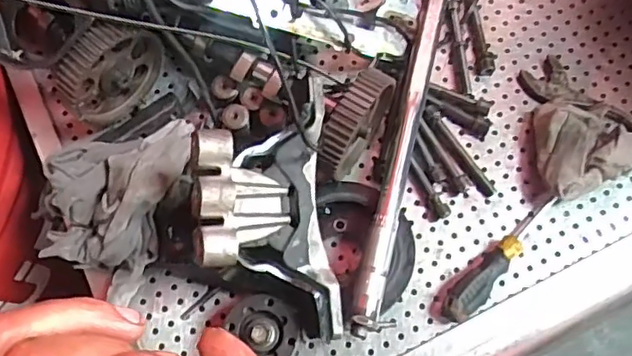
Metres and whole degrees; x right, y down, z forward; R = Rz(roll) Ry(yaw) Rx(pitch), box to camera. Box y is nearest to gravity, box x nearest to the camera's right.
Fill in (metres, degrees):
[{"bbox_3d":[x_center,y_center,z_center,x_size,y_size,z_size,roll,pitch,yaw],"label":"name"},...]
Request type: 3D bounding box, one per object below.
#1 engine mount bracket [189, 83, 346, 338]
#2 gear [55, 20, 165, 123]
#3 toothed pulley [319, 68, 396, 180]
[{"bbox_3d":[-0.040,0.022,0.507,0.108,0.140,0.223,-4,75,-1],"label":"engine mount bracket"},{"bbox_3d":[-0.202,-0.109,0.599,0.030,0.111,0.108,44,80,11],"label":"gear"},{"bbox_3d":[0.042,-0.055,0.599,0.032,0.119,0.115,32,78,8],"label":"toothed pulley"}]

